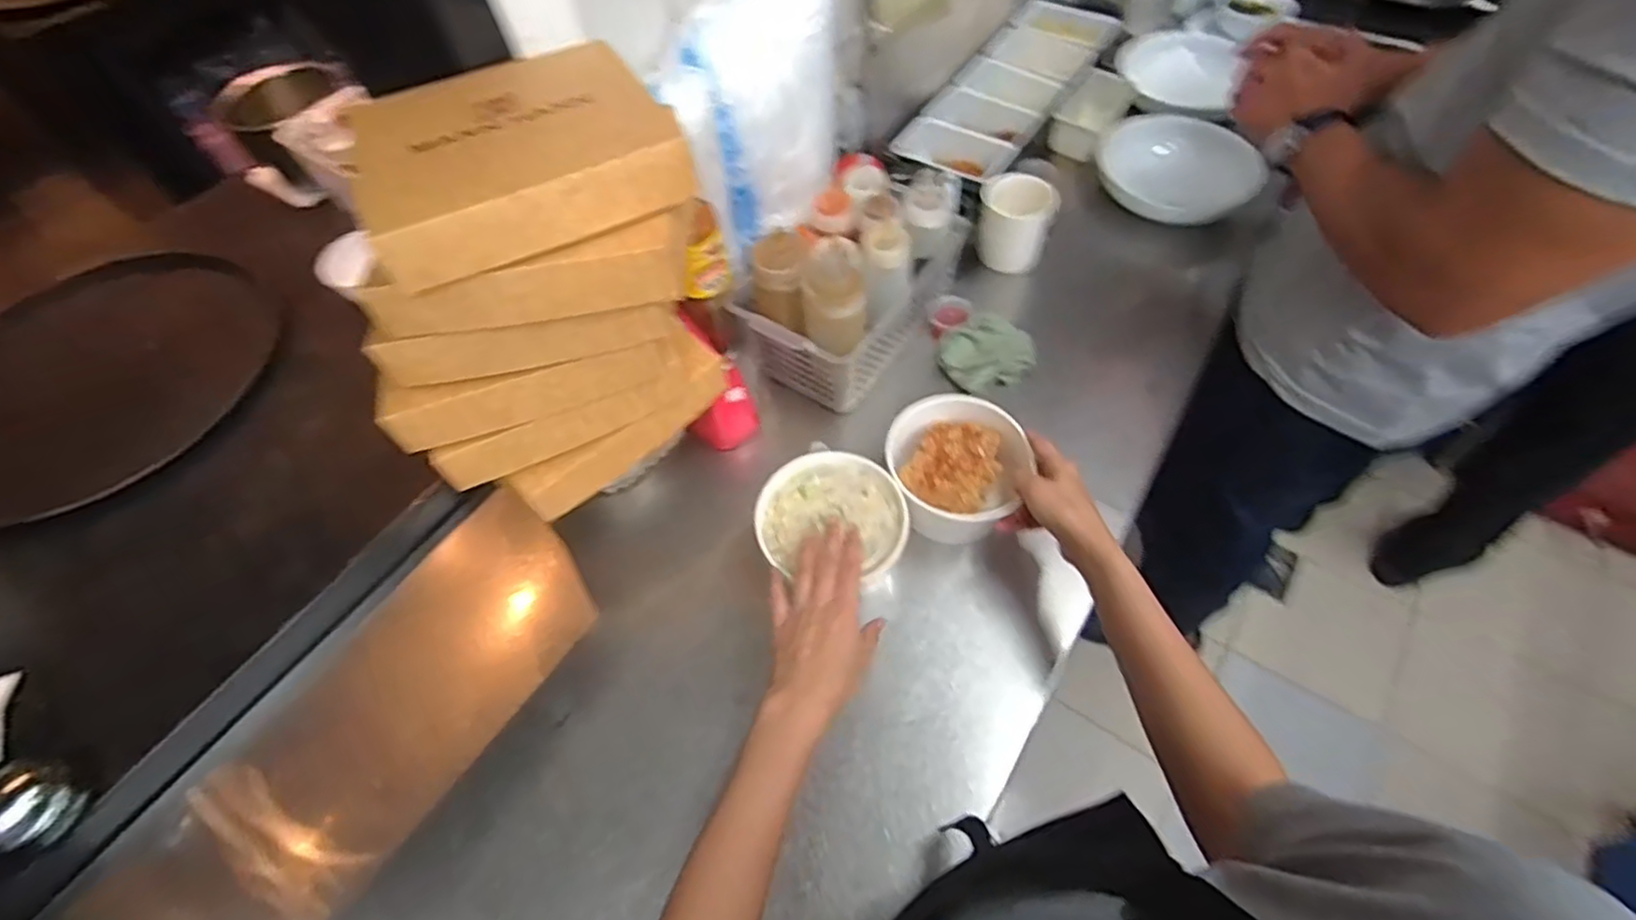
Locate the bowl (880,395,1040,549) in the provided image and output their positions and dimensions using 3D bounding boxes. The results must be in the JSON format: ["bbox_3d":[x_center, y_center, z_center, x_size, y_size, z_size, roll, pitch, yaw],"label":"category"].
[{"bbox_3d":[0.135,0.013,0.681,0.129,0.072,0.147,-19,58,-8],"label":"bowl"}]

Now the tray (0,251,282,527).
[{"bbox_3d":[-0.841,-0.102,0.790,0.372,0.025,0.380,19,55,12],"label":"tray"}]

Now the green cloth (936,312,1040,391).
[{"bbox_3d":[0.193,-0.123,0.789,0.096,0.035,0.091,-35,61,-17],"label":"green cloth"}]

